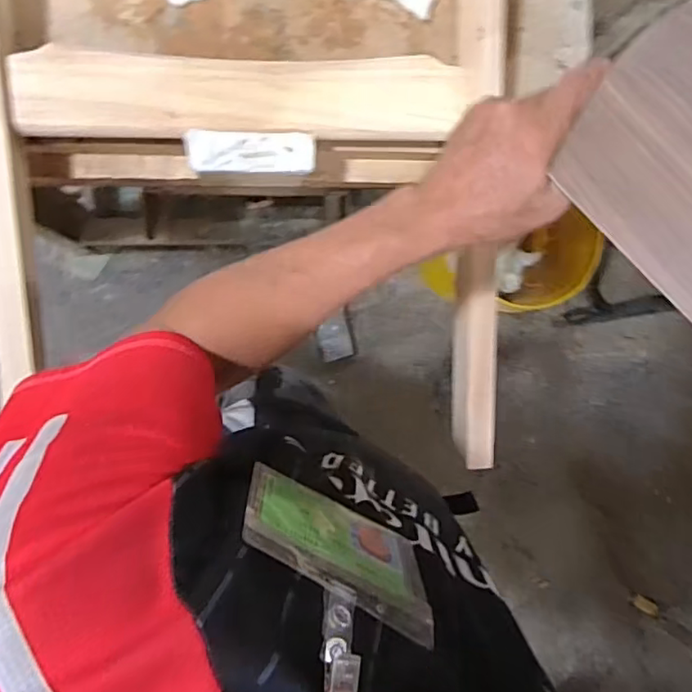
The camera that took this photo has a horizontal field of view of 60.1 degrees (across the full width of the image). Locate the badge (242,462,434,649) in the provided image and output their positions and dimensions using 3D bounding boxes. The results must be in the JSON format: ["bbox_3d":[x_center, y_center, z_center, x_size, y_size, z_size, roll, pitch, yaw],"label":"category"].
[{"bbox_3d":[-0.004,0.098,0.299,0.100,0.087,0.004,30,100,-8],"label":"badge"}]

